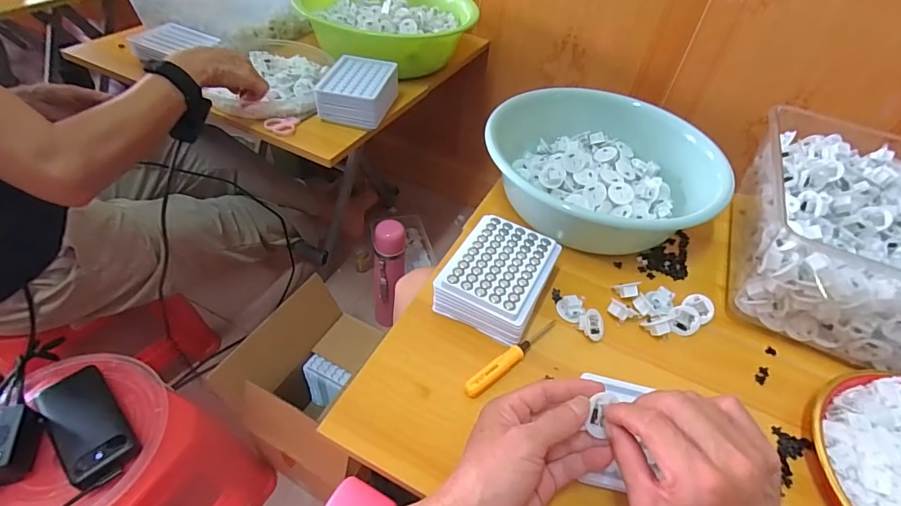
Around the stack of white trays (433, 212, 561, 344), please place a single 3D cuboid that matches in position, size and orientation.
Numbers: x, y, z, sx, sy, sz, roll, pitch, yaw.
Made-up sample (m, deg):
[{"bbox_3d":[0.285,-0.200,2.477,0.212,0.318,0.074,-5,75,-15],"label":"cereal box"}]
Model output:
[{"bbox_3d":[0.055,0.025,0.502,0.103,0.048,0.129,24,48,15],"label":"stack of white trays"}]

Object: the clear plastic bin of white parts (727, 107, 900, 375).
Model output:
[{"bbox_3d":[0.524,-0.010,0.534,0.325,0.121,0.316,25,48,16],"label":"clear plastic bin of white parts"}]

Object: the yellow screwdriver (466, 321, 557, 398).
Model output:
[{"bbox_3d":[0.064,0.104,0.459,0.128,0.013,0.017,-29,56,-30],"label":"yellow screwdriver"}]

